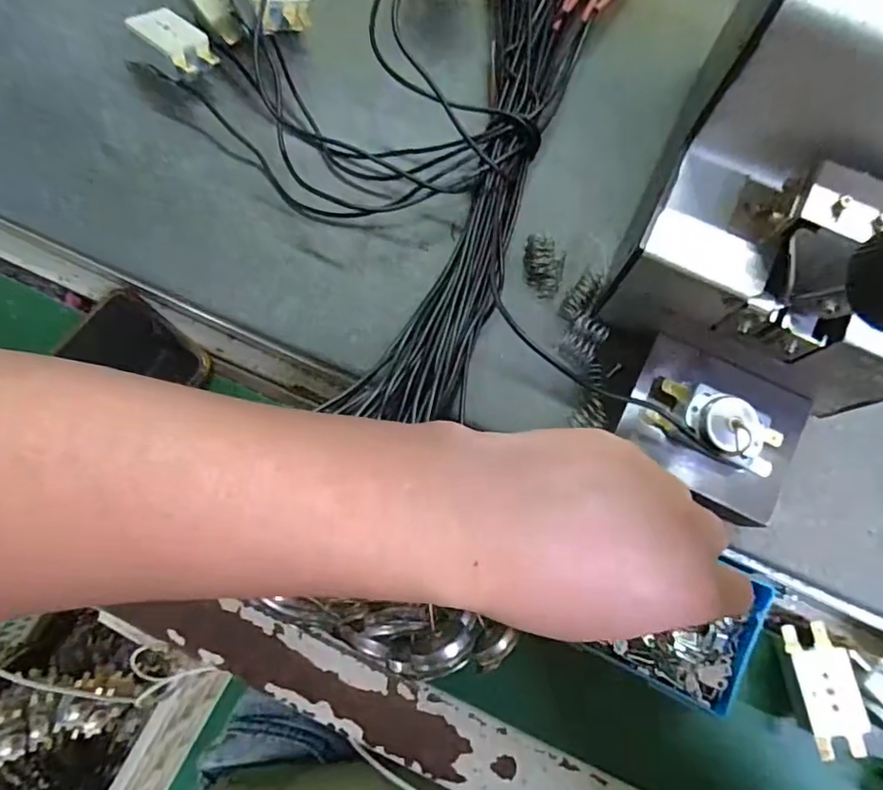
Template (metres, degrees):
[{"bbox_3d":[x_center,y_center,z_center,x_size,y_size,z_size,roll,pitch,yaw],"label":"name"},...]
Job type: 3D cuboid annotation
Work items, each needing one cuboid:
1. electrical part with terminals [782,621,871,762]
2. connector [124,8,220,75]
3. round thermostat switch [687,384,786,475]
[{"bbox_3d":[0.190,0.146,0.280,0.027,0.014,0.059,-3,79,0],"label":"electrical part with terminals"},{"bbox_3d":[-0.150,-0.198,0.318,0.047,0.012,0.029,42,60,5],"label":"connector"},{"bbox_3d":[0.133,0.017,0.257,0.046,0.019,0.027,25,80,5],"label":"round thermostat switch"}]

